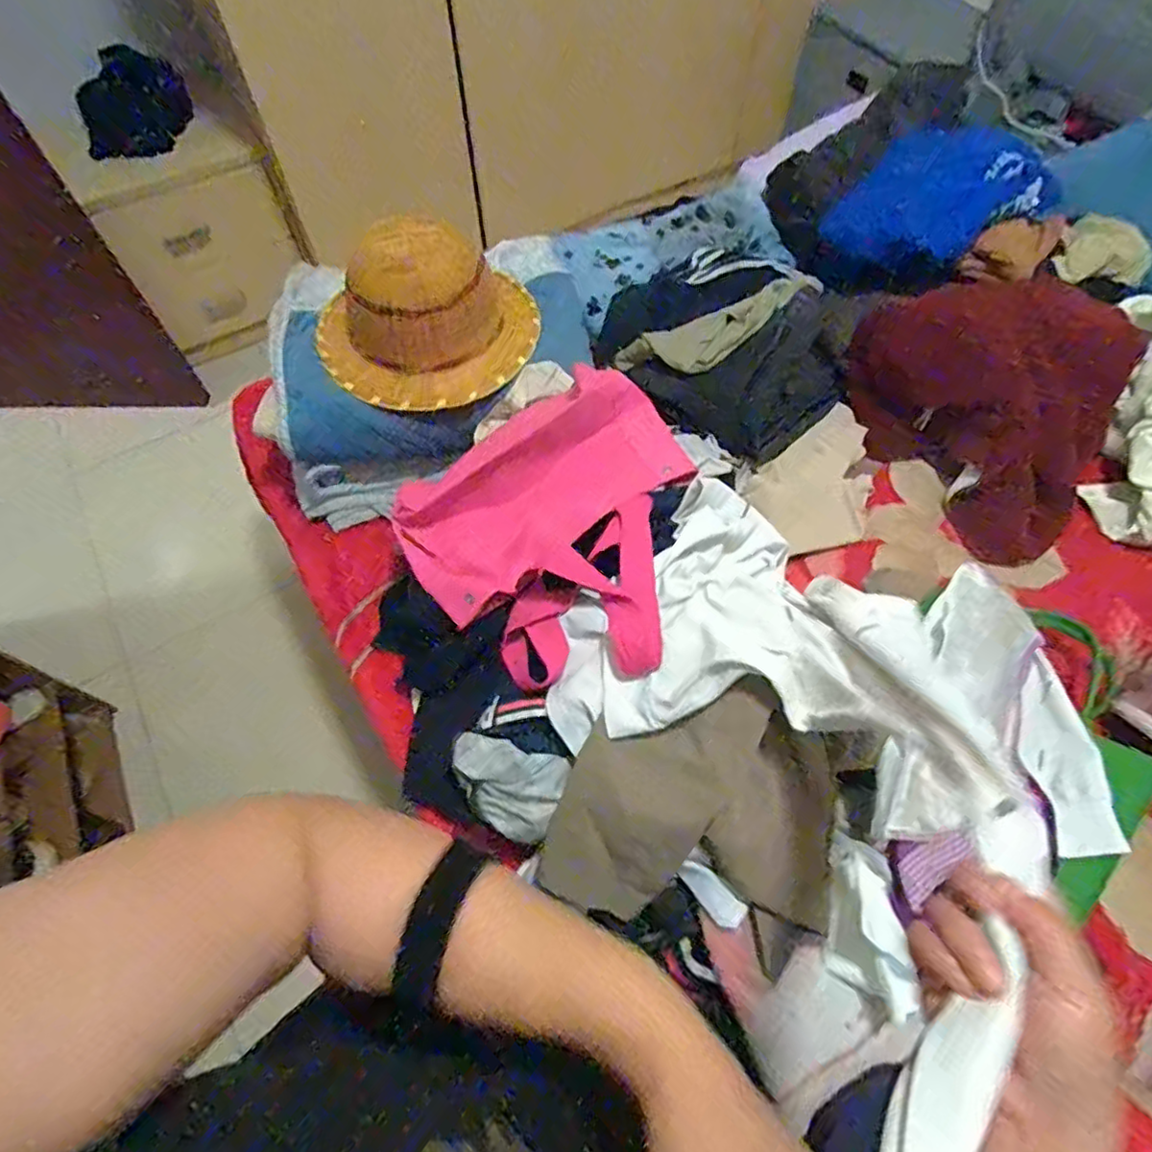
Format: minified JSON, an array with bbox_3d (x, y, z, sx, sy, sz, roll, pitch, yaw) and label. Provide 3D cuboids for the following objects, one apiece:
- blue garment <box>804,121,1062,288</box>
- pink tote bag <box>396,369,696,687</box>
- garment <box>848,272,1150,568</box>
[{"bbox_3d":[0.614,-0.651,1.116,0.435,0.135,0.242,-31,66,-15],"label":"blue garment"},{"bbox_3d":[-0.005,-0.074,0.779,0.354,0.113,0.298,-40,68,-19],"label":"pink tote bag"},{"bbox_3d":[0.626,-0.283,1.042,0.397,0.110,0.443,30,66,16],"label":"garment"}]

